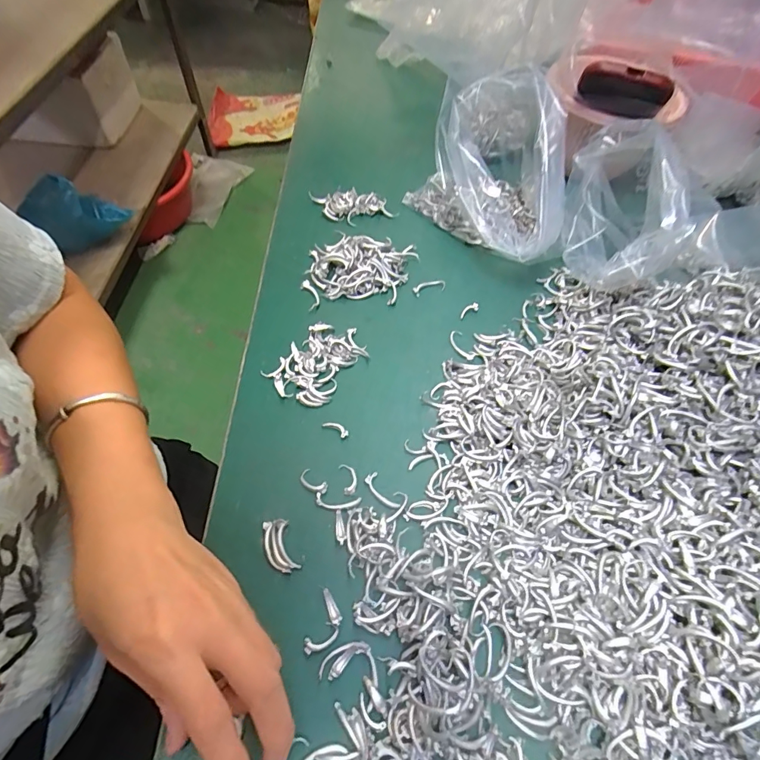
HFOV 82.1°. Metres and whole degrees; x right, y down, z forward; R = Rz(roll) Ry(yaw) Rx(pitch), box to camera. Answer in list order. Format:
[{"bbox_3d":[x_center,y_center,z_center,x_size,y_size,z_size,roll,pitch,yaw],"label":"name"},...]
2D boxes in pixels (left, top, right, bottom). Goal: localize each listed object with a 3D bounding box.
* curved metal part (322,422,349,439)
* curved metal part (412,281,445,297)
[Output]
[{"bbox_3d":[-0.032,0.035,0.321,0.020,0.004,0.007,30,59,15],"label":"curved metal part"},{"bbox_3d":[0.046,-0.087,0.408,0.032,0.004,0.013,-21,60,-17],"label":"curved metal part"}]

